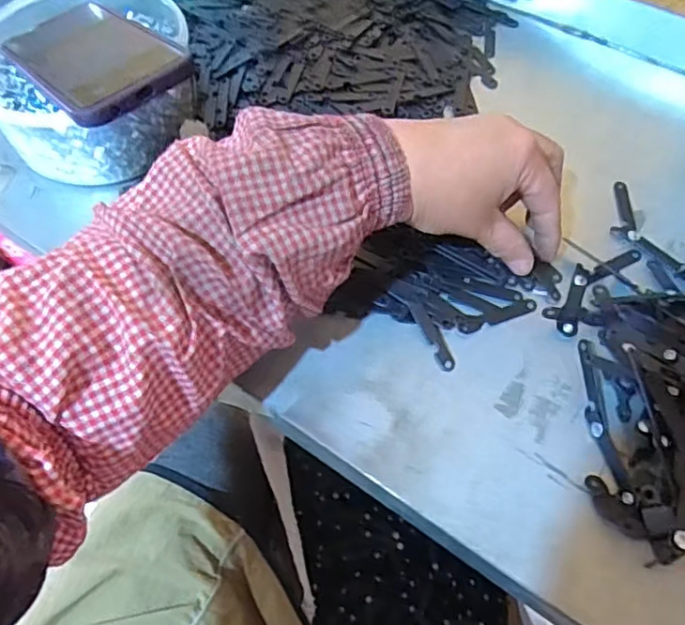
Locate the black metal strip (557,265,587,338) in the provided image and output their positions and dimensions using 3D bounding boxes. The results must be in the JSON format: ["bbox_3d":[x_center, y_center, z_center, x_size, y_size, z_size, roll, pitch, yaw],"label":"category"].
[{"bbox_3d":[0.141,-0.009,0.356,0.010,0.006,0.052,18,63,12],"label":"black metal strip"}]

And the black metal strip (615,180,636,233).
[{"bbox_3d":[0.190,-0.072,0.396,0.010,0.004,0.043,3,61,4],"label":"black metal strip"}]

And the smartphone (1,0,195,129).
[{"bbox_3d":[-0.166,-0.172,0.392,0.083,0.016,0.159,-36,52,-16],"label":"smartphone"}]

